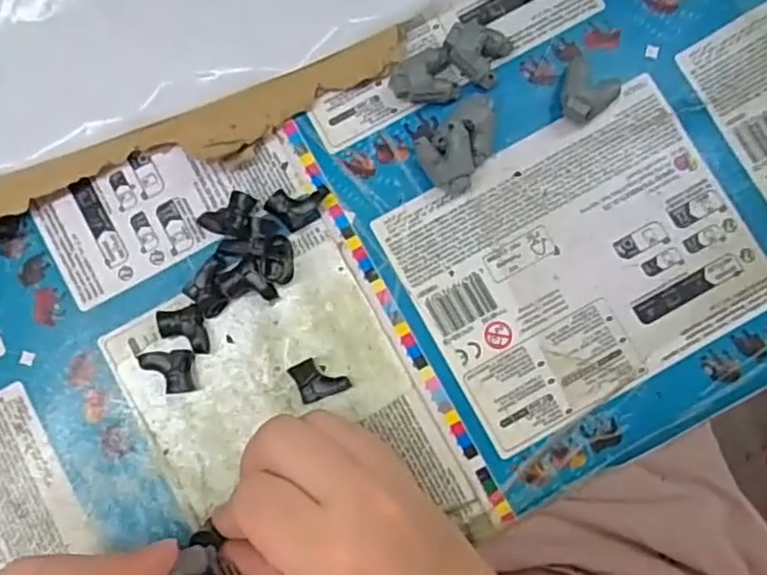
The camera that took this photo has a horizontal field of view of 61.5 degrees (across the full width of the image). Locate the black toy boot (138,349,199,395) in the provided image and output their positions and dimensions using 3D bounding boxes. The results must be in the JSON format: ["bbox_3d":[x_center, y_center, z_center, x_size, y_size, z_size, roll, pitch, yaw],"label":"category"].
[{"bbox_3d":[-0.084,0.033,0.252,0.020,0.010,0.017,-4,84,-2],"label":"black toy boot"}]

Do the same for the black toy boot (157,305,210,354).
[{"bbox_3d":[-0.079,0.017,0.254,0.017,0.010,0.019,-7,84,-2],"label":"black toy boot"}]

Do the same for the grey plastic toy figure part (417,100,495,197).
[{"bbox_3d":[0.032,-0.057,0.260,0.037,0.015,0.027,-39,86,-5],"label":"grey plastic toy figure part"}]

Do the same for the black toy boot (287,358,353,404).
[{"bbox_3d":[-0.025,0.035,0.254,0.020,0.006,0.016,-24,85,-4],"label":"black toy boot"}]

